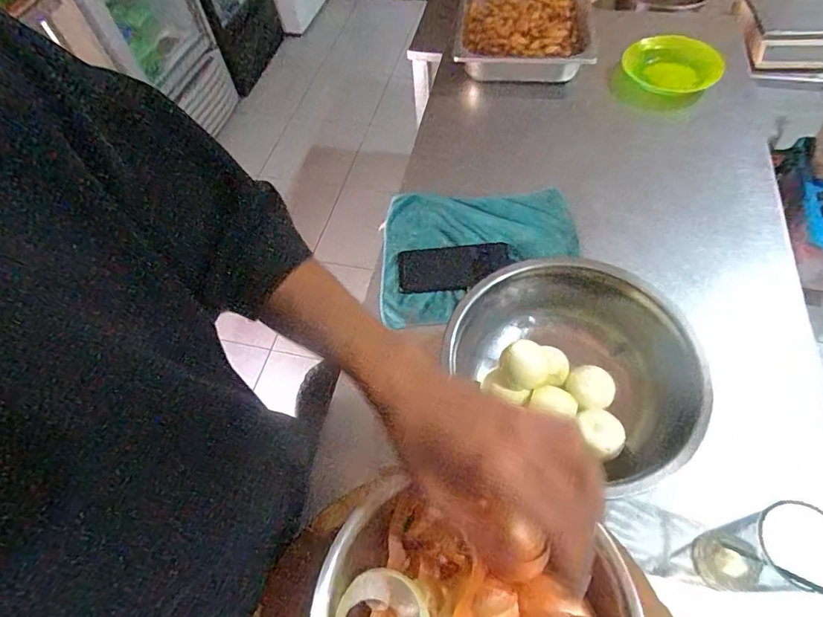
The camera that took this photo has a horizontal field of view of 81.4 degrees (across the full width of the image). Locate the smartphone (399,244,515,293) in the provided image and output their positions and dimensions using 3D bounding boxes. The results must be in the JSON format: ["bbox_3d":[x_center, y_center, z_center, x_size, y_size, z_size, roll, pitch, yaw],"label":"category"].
[{"bbox_3d":[0.065,-0.061,0.724,0.168,0.013,0.075,-4,58,3],"label":"smartphone"}]

